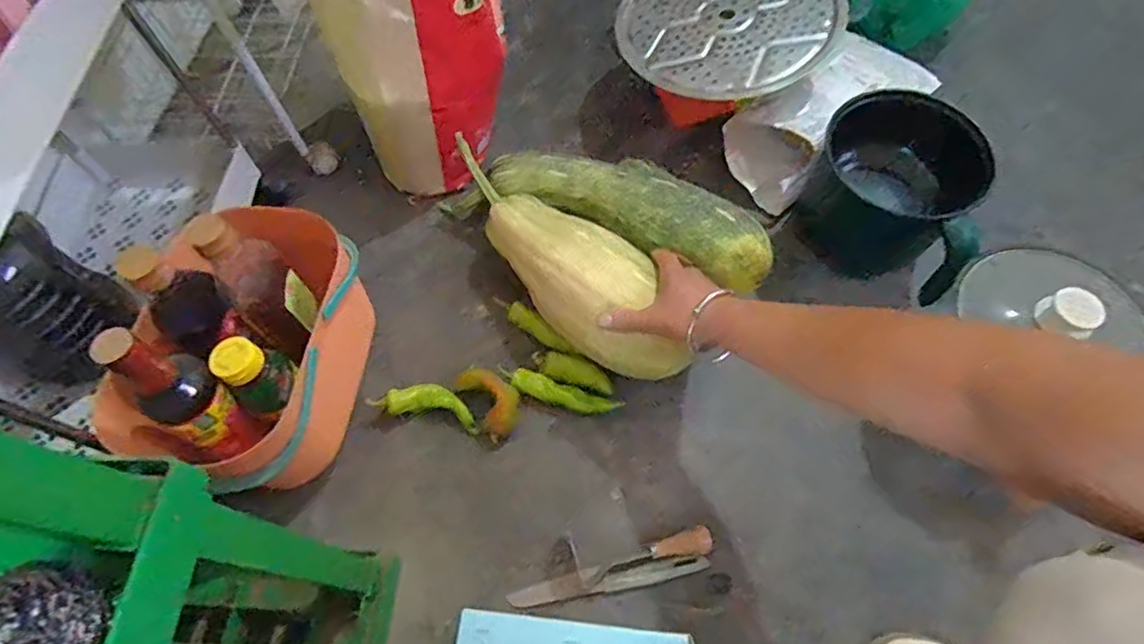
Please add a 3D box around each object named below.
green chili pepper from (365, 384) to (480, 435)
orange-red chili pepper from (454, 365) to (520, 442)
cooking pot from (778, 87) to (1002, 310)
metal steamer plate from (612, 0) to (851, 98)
[{"bbox_3d":[-0.159,0.088,0.673,0.120,0.018,0.039,10,64,8],"label":"green chili pepper"},{"bbox_3d":[-0.087,0.082,0.669,0.050,0.024,0.080,-35,67,-14],"label":"orange-red chili pepper"},{"bbox_3d":[0.366,-0.146,0.708,0.188,0.143,0.144,31,69,17],"label":"cooking pot"},{"bbox_3d":[0.187,-0.386,0.786,0.268,0.021,0.259,27,70,21],"label":"metal steamer plate"}]

